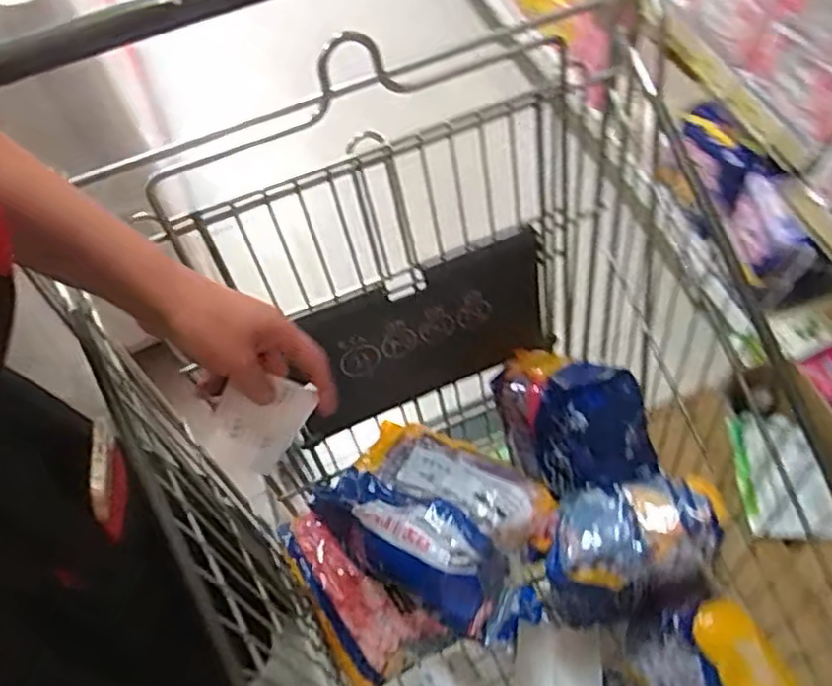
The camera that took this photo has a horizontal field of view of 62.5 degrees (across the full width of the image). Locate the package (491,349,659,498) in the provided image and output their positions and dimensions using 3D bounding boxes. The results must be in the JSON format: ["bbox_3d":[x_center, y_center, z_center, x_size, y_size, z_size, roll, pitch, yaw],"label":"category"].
[{"bbox_3d":[0.155,0.079,0.681,0.107,0.121,0.169,-41,69,-16],"label":"package"}]

